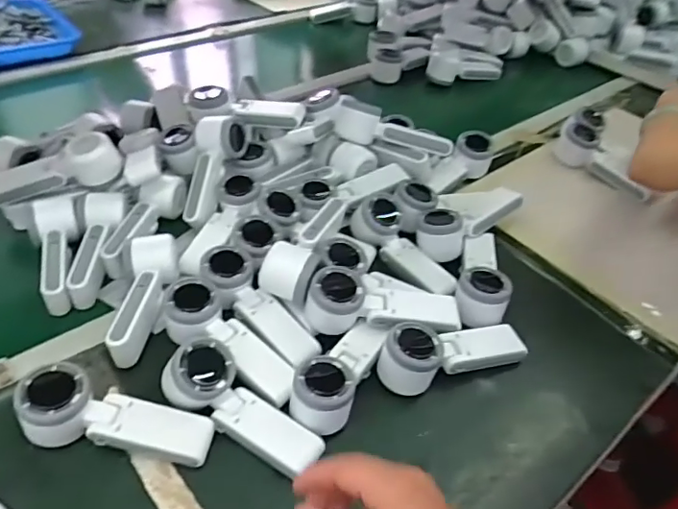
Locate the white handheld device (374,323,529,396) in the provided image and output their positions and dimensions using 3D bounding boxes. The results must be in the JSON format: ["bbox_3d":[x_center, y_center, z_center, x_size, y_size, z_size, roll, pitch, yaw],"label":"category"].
[{"bbox_3d":[0.122,0.097,0.564,0.160,0.045,0.052,-9,44,-15],"label":"white handheld device"}]

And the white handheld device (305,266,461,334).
[{"bbox_3d":[0.051,0.050,0.577,0.166,0.048,0.061,0,43,-6],"label":"white handheld device"}]

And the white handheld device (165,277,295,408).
[{"bbox_3d":[-0.110,0.084,0.546,0.167,0.040,0.058,29,47,24],"label":"white handheld device"}]

